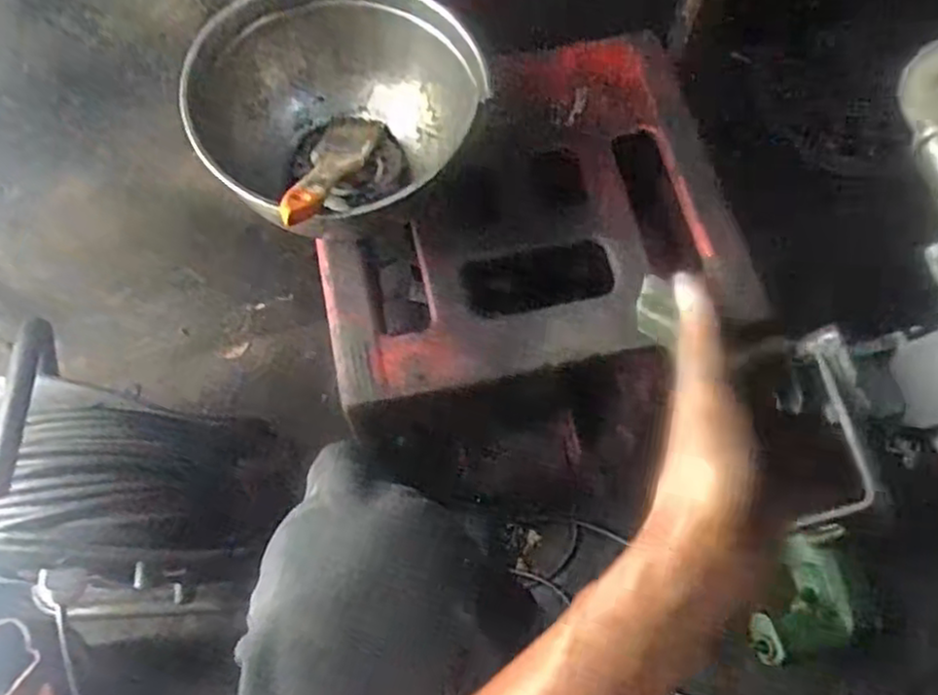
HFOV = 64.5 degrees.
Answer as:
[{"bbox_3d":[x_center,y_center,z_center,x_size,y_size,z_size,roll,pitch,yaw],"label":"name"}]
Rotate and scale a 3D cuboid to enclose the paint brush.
[{"bbox_3d":[-0.087,-0.112,0.464,0.032,0.011,0.170,10,35,3],"label":"paint brush"}]

